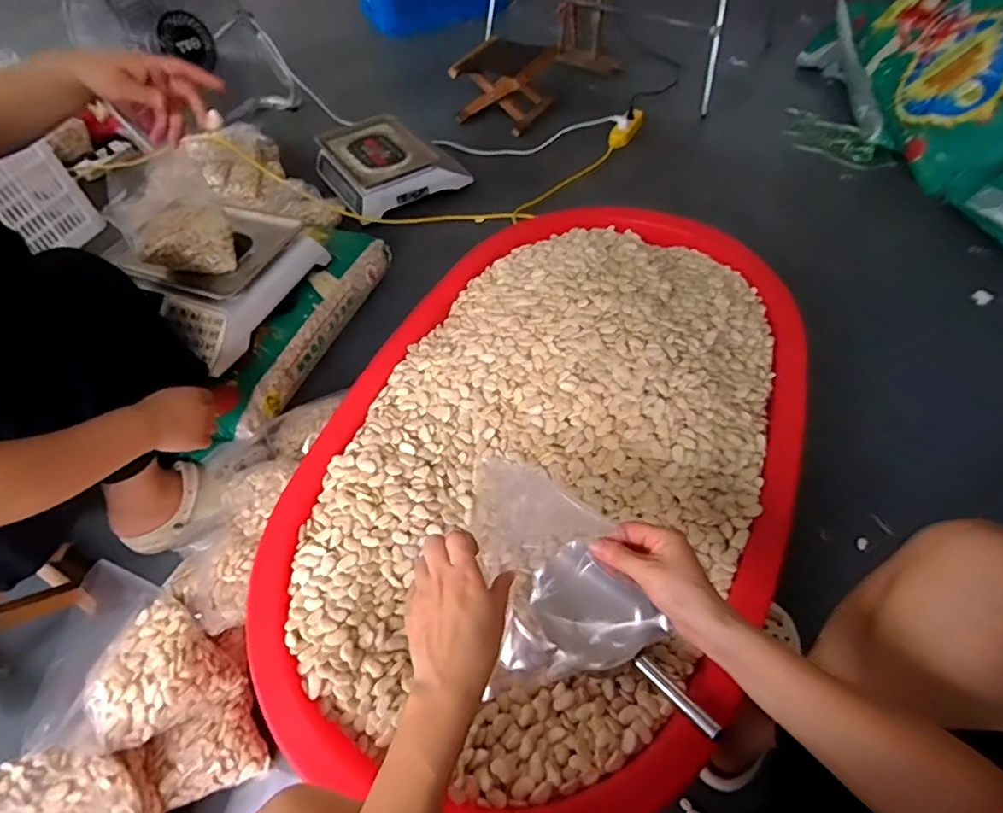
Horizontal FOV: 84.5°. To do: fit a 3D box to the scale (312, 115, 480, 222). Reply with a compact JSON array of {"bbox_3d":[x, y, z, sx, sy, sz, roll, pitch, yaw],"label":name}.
[{"bbox_3d":[-0.311,-0.687,1.538,0.332,0.109,0.332,-29,56,-17],"label":"scale"}]

